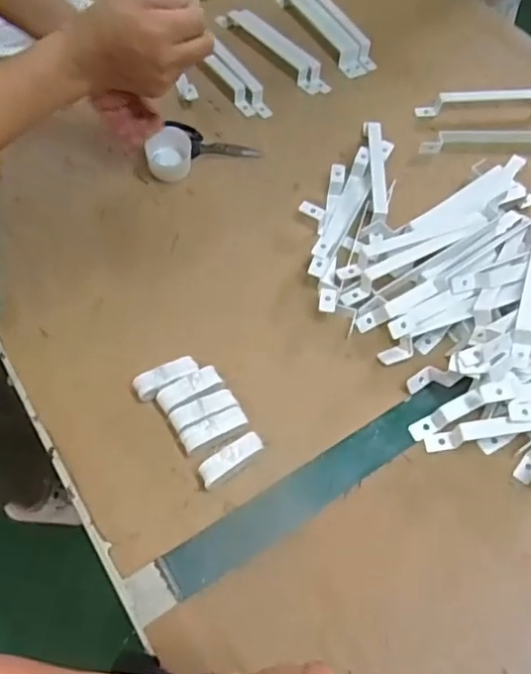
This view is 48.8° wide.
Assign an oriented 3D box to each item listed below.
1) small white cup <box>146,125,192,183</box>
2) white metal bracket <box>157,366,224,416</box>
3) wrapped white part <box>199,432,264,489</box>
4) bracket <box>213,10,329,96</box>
[{"bbox_3d":[-0.142,-0.270,0.866,0.062,0.055,0.059,2,59,-3],"label":"small white cup"},{"bbox_3d":[-0.086,0.066,0.684,0.078,0.034,0.031,-27,65,-19],"label":"white metal bracket"},{"bbox_3d":[-0.038,0.136,0.647,0.076,0.032,0.025,-31,66,-21],"label":"wrapped white part"},{"bbox_3d":[0.018,-0.517,1.044,0.056,0.033,0.253,-36,67,-21],"label":"bracket"}]

